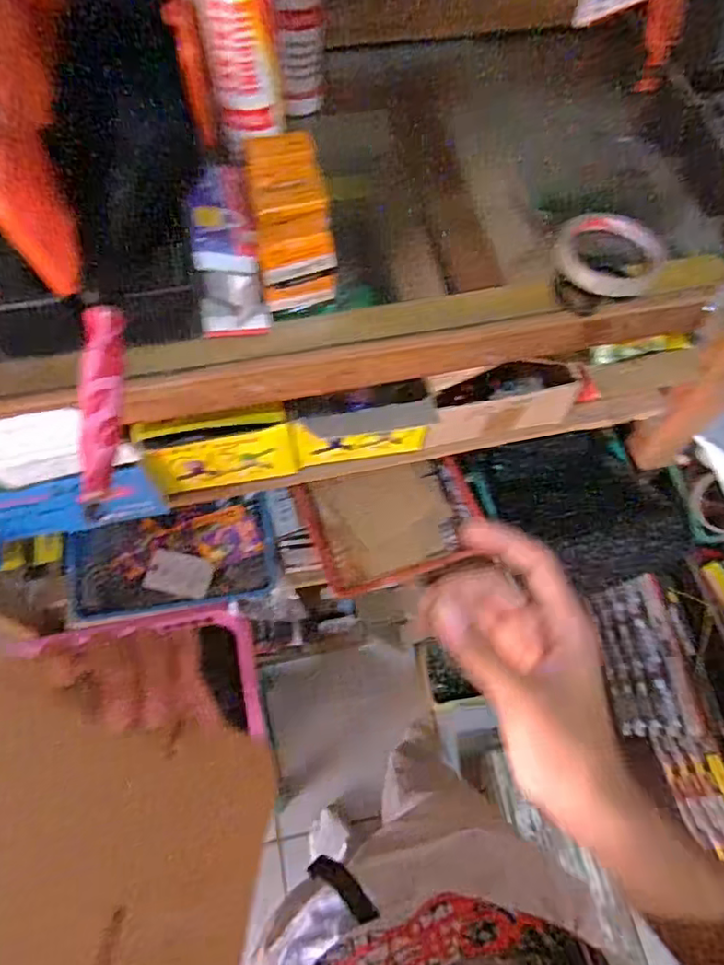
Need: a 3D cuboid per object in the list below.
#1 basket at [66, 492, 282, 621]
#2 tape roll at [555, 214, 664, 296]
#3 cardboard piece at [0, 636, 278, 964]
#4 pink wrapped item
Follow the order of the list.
[{"bbox_3d":[-0.276,0.106,0.902,0.295,0.063,0.157,-8,65,-6],"label":"basket"},{"bbox_3d":[0.209,-0.195,0.509,0.085,0.015,0.097,31,67,12],"label":"tape roll"},{"bbox_3d":[-0.119,0.139,0.248,0.171,0.009,0.108,29,45,-18],"label":"cardboard piece"},{"bbox_3d":[-0.160,-0.051,0.371,0.023,0.018,0.123,-1,80,-2],"label":"pink wrapped item"}]

